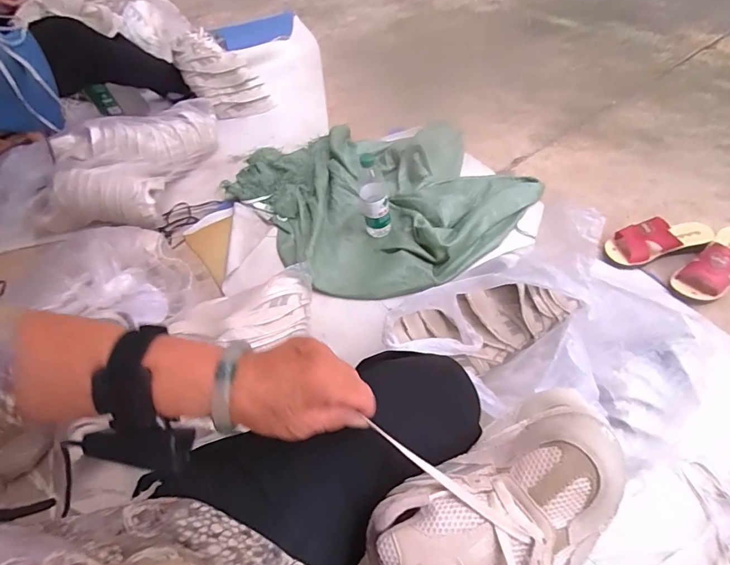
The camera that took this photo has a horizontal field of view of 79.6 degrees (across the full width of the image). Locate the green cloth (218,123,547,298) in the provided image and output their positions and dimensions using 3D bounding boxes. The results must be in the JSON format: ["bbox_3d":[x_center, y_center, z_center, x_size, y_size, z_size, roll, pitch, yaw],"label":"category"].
[{"bbox_3d":[0.044,-0.228,1.105,0.602,0.085,0.571,-27,55,-14],"label":"green cloth"}]

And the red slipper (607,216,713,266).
[{"bbox_3d":[0.636,-0.091,0.945,0.216,0.068,0.084,-10,53,-2],"label":"red slipper"}]

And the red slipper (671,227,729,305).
[{"bbox_3d":[0.723,-0.041,0.893,0.212,0.068,0.085,-33,57,-18],"label":"red slipper"}]

